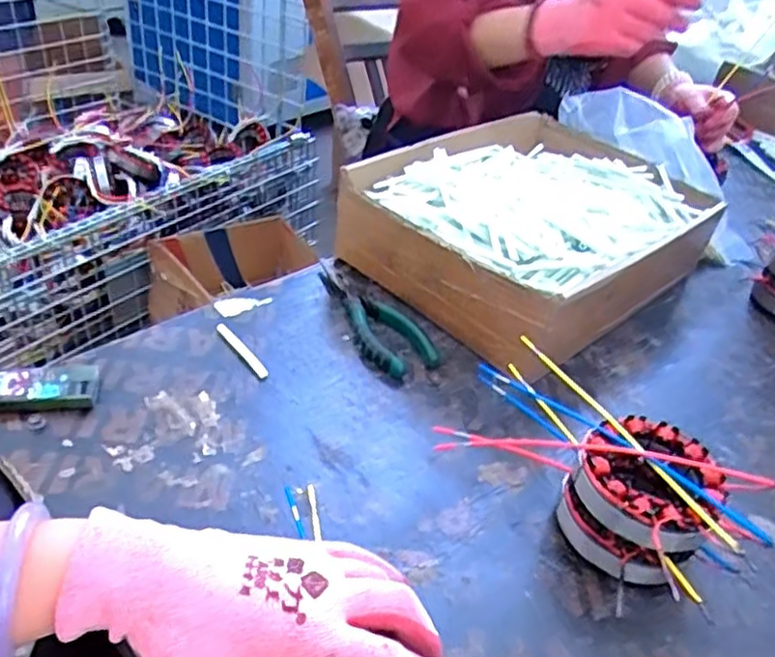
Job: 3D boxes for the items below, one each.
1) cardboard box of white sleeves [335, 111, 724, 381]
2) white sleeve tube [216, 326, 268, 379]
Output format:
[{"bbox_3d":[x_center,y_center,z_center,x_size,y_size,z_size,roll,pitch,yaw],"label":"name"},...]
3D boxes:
[{"bbox_3d":[0.145,-0.102,0.658,0.326,0.090,0.242,-26,49,-37],"label":"cardboard box of white sleeves"},{"bbox_3d":[-0.115,0.016,0.536,0.008,0.007,0.066,-24,48,-35],"label":"white sleeve tube"}]

